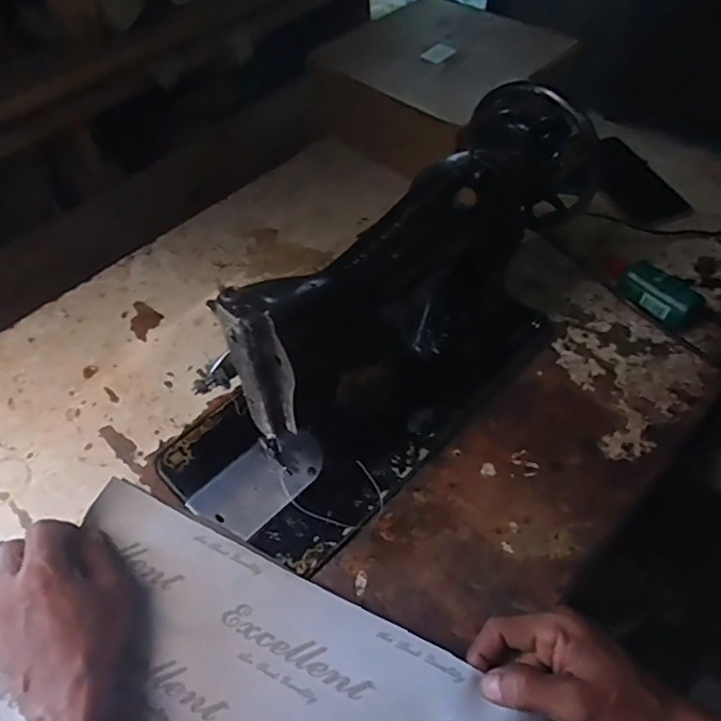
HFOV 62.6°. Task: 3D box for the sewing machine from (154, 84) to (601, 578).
[{"bbox_3d":[0.022,-0.043,0.496,0.176,0.195,0.414,38,61,26],"label":"sewing machine"}]

